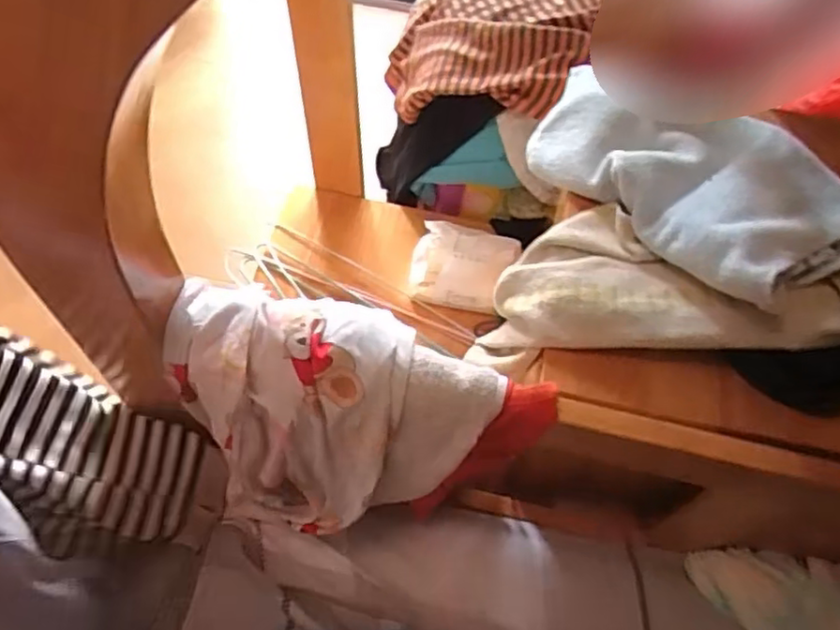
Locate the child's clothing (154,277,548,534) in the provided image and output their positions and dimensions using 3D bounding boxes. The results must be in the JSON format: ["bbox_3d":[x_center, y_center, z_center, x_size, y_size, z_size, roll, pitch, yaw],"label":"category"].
[{"bbox_3d":[-0.069,0.114,0.558,0.283,0.251,0.066,15,38,-1],"label":"child's clothing"}]

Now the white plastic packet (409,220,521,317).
[{"bbox_3d":[0.057,-0.072,0.872,0.137,0.044,0.116,11,58,4],"label":"white plastic packet"}]

